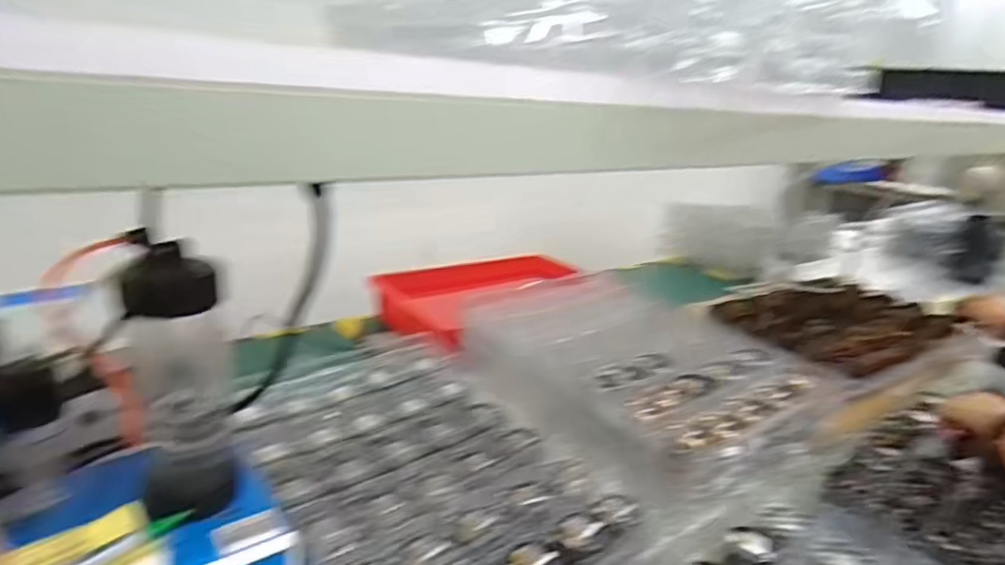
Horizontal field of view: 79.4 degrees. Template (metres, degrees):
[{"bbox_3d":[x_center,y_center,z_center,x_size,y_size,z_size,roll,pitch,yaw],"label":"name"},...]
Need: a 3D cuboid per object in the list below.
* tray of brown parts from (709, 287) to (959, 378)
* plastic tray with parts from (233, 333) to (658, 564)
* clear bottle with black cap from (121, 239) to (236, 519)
[{"bbox_3d":[0.641,0.062,1.145,0.441,0.057,0.281,-9,23,-35],"label":"tray of brown parts"},{"bbox_3d":[-0.083,0.183,0.631,0.297,0.033,0.476,-10,24,-36],"label":"plastic tray with parts"},{"bbox_3d":[-0.227,0.072,0.433,0.059,0.191,0.058,-5,21,-25],"label":"clear bottle with black cap"}]

